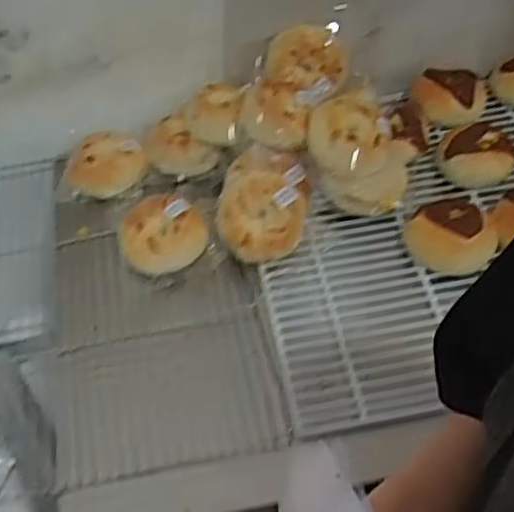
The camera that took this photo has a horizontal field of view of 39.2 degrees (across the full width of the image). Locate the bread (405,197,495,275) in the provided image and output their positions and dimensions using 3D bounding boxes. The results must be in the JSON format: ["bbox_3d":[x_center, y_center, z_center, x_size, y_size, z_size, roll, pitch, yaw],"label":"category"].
[{"bbox_3d":[0.237,-0.030,0.886,0.107,0.072,0.109,-7,49,-3],"label":"bread"}]

